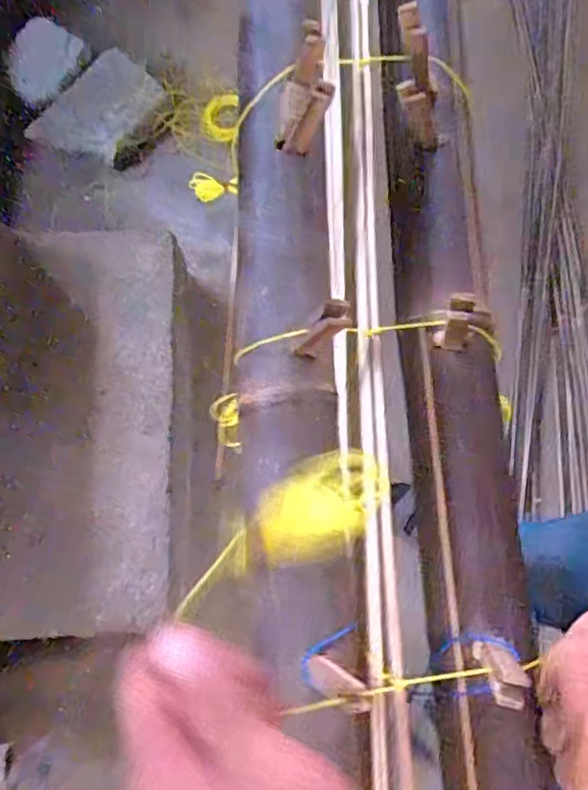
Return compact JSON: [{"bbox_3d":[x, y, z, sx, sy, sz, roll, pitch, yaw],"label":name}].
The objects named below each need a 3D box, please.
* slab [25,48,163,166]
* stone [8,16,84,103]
[{"bbox_3d":[-0.444,-0.641,1.370,0.281,0.045,0.177,-42,105,4],"label":"slab"},{"bbox_3d":[-0.552,-0.741,1.336,0.176,0.101,0.135,-42,79,-10],"label":"stone"}]

